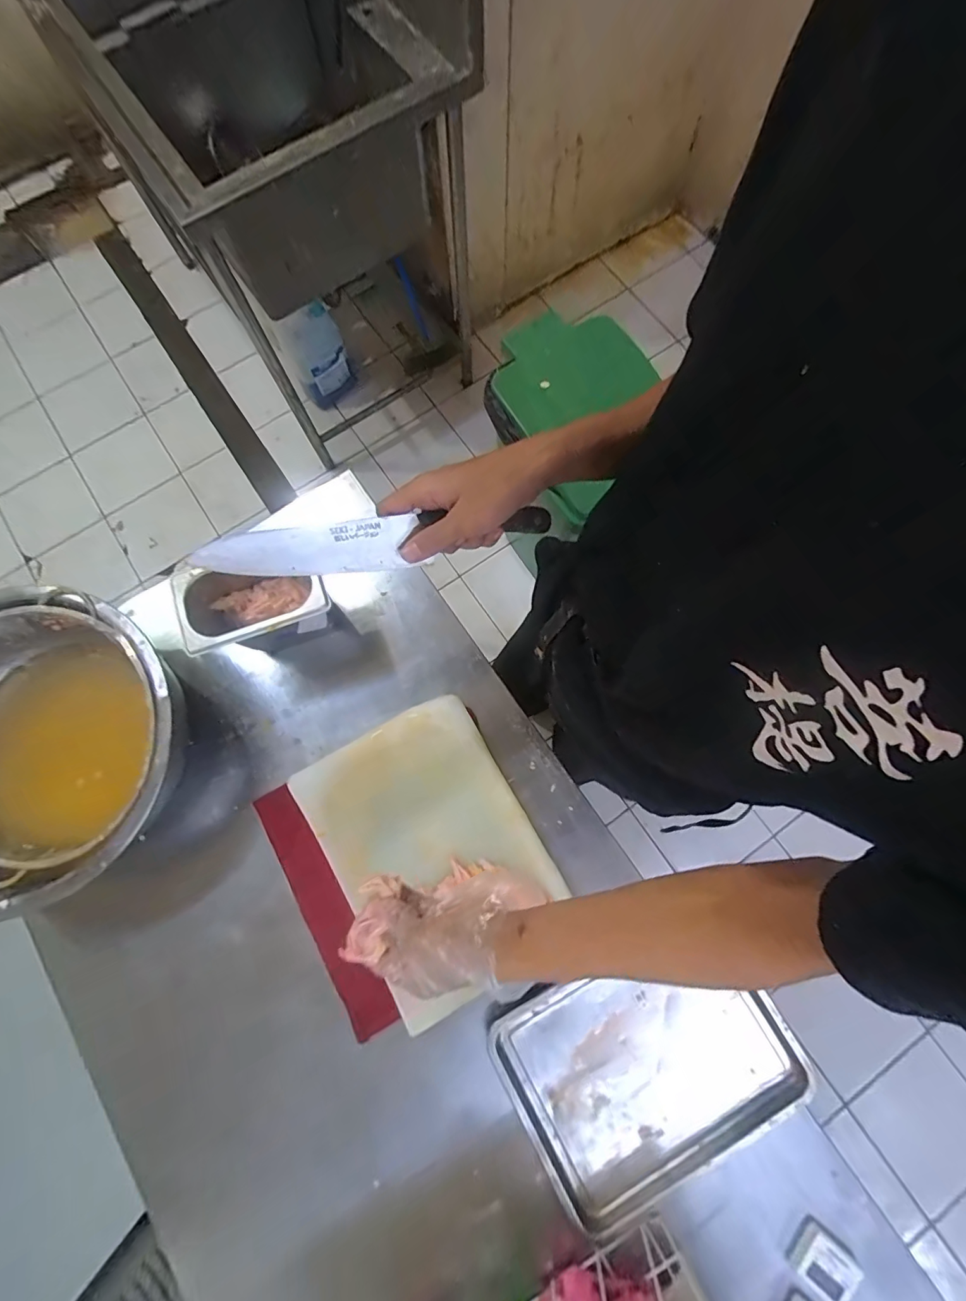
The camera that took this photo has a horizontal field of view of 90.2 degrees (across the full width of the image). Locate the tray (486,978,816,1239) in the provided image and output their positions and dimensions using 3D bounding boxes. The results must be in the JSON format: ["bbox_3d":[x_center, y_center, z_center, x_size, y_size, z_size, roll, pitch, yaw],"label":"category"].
[{"bbox_3d":[0.198,0.489,0.579,0.326,0.035,0.225,-24,78,-5],"label":"tray"}]

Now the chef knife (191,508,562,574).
[{"bbox_3d":[-0.082,-0.093,0.410,0.286,0.020,0.045,-11,117,-14],"label":"chef knife"}]

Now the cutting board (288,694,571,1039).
[{"bbox_3d":[-0.064,0.253,0.620,0.245,0.032,0.337,-30,79,-6],"label":"cutting board"}]

